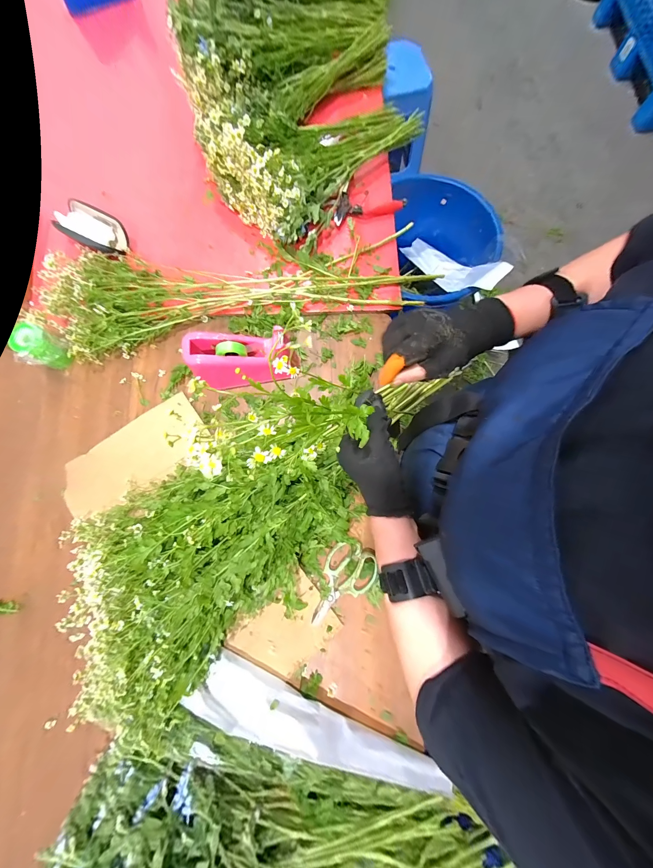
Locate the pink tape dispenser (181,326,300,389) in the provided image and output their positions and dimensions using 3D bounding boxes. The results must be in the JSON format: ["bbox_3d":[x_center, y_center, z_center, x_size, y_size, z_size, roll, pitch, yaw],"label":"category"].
[{"bbox_3d":[-0.158,-0.144,0.554,0.193,0.108,0.088,-7,79,-1],"label":"pink tape dispenser"}]

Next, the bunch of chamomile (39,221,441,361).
[{"bbox_3d":[-0.184,-0.338,0.606,0.782,0.077,0.225,-10,79,-1],"label":"bunch of chamomile"}]

